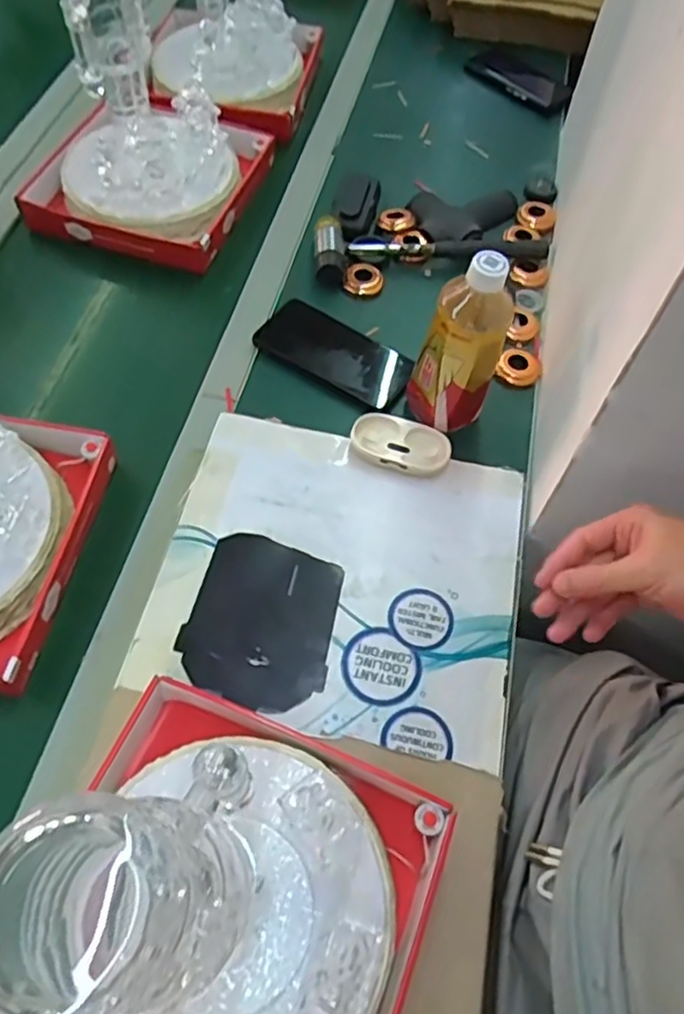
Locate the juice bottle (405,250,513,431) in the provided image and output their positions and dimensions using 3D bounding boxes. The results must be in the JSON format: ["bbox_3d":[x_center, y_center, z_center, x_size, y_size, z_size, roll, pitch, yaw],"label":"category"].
[{"bbox_3d":[0.105,-0.143,0.590,0.069,0.170,0.055,21,61,9],"label":"juice bottle"}]

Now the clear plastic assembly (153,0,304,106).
[{"bbox_3d":[-0.143,-0.651,0.789,0.185,0.299,0.146,-12,61,-10],"label":"clear plastic assembly"}]

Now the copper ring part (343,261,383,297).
[{"bbox_3d":[0.026,-0.258,0.759,0.041,0.015,0.041,14,60,5],"label":"copper ring part"}]

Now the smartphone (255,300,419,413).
[{"bbox_3d":[-0.004,-0.164,0.687,0.157,0.010,0.083,28,62,13],"label":"smartphone"}]

